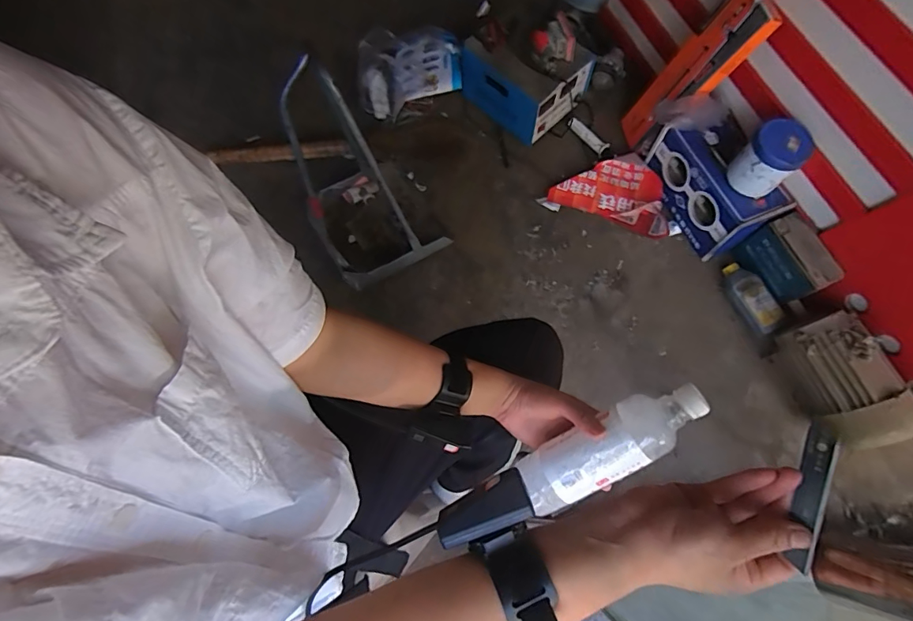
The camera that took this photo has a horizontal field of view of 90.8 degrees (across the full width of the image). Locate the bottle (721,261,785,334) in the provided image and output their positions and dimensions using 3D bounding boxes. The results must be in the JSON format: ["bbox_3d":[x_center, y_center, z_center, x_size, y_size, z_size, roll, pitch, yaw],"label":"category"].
[{"bbox_3d":[0.740,-0.032,1.140,0.068,0.056,0.189,-24,73,-6],"label":"bottle"}]

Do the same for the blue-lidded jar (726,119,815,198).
[{"bbox_3d":[0.706,-0.344,1.023,0.112,0.135,0.120,-1,72,2],"label":"blue-lidded jar"}]

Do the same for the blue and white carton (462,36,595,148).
[{"bbox_3d":[0.186,-0.668,1.262,0.290,0.180,0.240,41,78,13],"label":"blue and white carton"}]

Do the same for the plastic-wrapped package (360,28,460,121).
[{"bbox_3d":[-0.136,-0.687,1.290,0.301,0.128,0.226,4,75,3],"label":"plastic-wrapped package"}]

